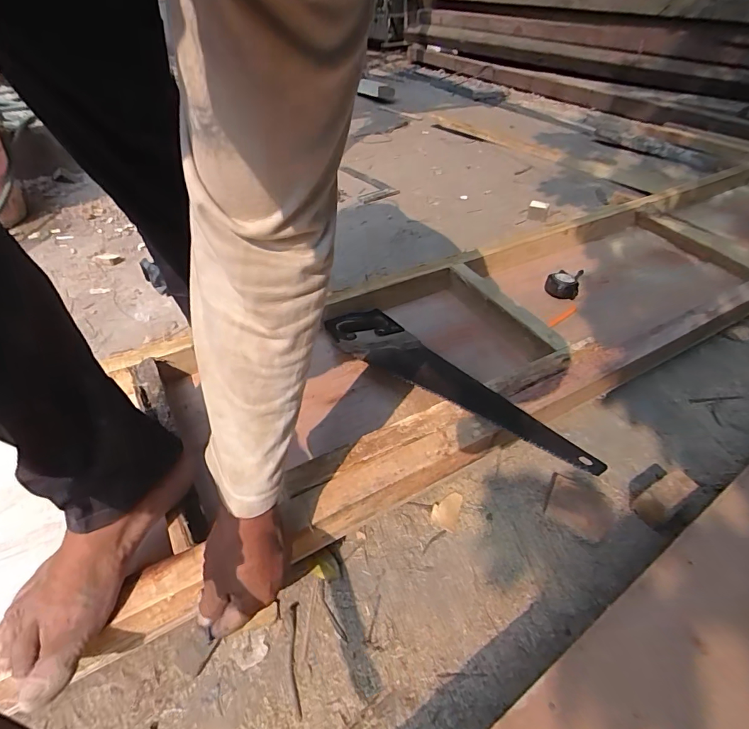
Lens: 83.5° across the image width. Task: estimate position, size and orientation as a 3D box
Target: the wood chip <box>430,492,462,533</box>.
[{"bbox_3d":[0.099,0.200,0.578,0.036,0.005,0.057,13,44,13],"label":"wood chip"}]

